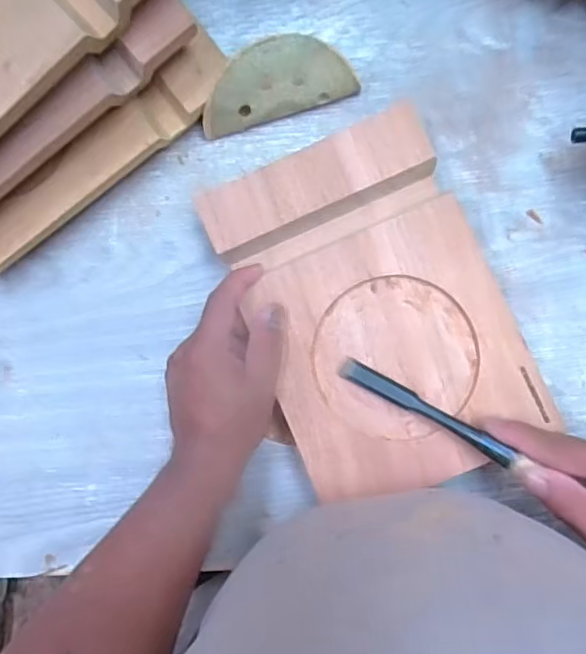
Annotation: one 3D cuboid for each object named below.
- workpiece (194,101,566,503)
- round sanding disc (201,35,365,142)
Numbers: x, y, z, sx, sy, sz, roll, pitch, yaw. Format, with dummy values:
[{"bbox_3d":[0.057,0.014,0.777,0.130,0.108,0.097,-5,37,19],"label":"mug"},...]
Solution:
[{"bbox_3d":[0.057,-0.013,0.417,0.167,0.027,0.243,-23,85,4],"label":"workpiece"},{"bbox_3d":[-0.014,-0.180,0.432,0.115,0.060,0.013,-20,42,3],"label":"round sanding disc"}]

